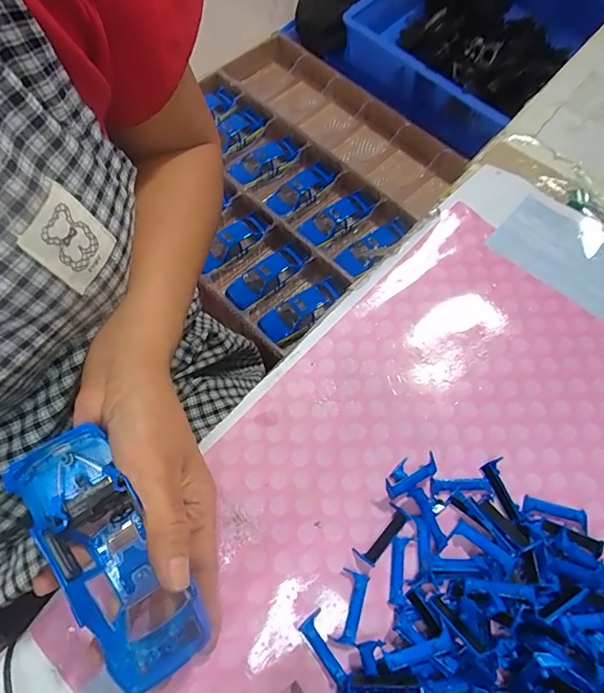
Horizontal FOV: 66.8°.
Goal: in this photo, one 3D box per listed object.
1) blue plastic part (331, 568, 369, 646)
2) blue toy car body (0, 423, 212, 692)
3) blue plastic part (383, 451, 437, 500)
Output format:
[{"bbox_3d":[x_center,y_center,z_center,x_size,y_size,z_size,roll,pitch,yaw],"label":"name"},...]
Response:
[{"bbox_3d":[0.028,0.151,0.265,0.014,0.004,0.038,15,68,6],"label":"blue plastic part"},{"bbox_3d":[-0.104,0.114,0.252,0.056,0.046,0.136,-31,84,-11],"label":"blue toy car body"},{"bbox_3d":[0.070,0.083,0.293,0.038,0.012,0.013,-26,70,-10],"label":"blue plastic part"}]

